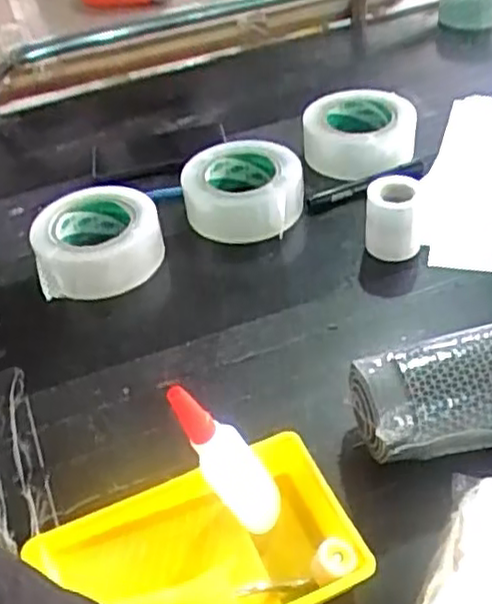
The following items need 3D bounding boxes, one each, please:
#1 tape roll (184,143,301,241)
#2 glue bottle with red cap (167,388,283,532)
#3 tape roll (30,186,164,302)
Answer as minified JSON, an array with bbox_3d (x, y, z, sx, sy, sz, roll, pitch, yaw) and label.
[{"bbox_3d":[-0.005,-0.116,0.751,0.123,0.060,0.121,-4,44,3],"label":"tape roll"},{"bbox_3d":[-0.016,0.097,0.453,0.031,0.131,0.031,-6,39,33],"label":"glue bottle with red cap"},{"bbox_3d":[-0.147,-0.063,0.701,0.108,0.051,0.118,-4,44,3],"label":"tape roll"}]

